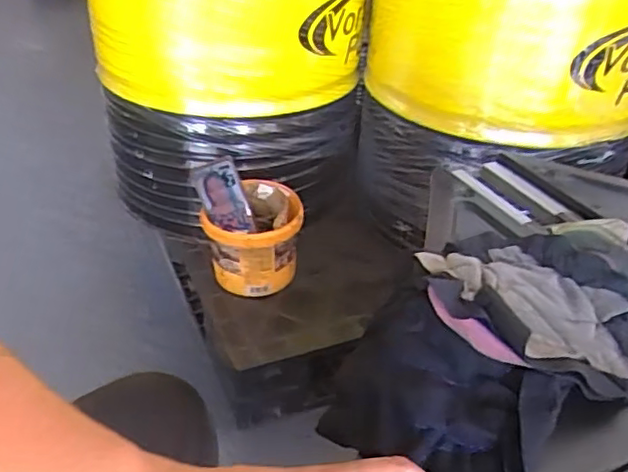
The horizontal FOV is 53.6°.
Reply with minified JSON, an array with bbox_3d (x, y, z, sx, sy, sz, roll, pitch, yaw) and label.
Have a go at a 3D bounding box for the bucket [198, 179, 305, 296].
[{"bbox_3d":[-0.116,0.009,1.201,0.181,0.159,0.168,6,35,4],"label":"bucket"}]

